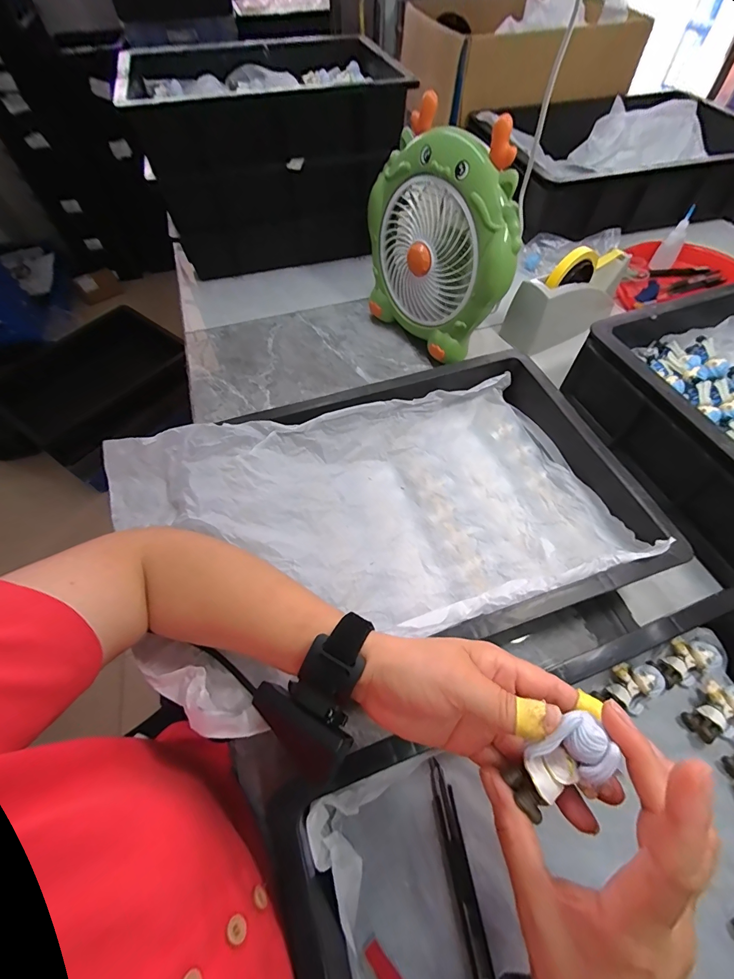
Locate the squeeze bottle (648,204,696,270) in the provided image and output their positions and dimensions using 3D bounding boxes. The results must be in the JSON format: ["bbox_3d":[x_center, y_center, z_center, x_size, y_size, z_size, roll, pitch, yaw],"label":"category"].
[{"bbox_3d":[0.588,-0.474,0.719,0.039,0.089,0.039,33,64,19],"label":"squeeze bottle"}]

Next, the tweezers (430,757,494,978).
[{"bbox_3d":[0.071,0.295,0.295,0.017,0.010,0.134,-8,58,-4],"label":"tweezers"}]

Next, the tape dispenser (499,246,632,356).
[{"bbox_3d":[0.342,-0.325,0.626,0.209,0.121,0.073,-24,61,-13],"label":"tape dispenser"}]

